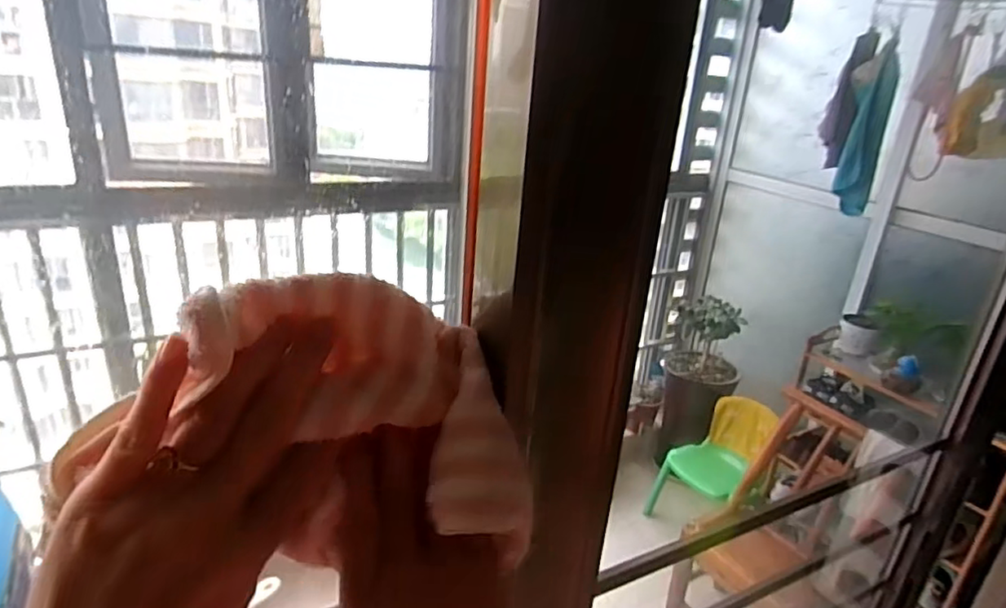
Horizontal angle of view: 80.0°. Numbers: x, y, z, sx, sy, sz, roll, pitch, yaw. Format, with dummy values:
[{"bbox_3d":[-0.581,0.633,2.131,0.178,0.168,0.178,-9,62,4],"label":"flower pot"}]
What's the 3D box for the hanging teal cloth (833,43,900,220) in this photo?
[{"bbox_3d":[0.851,-0.401,1.420,0.098,0.357,0.088,15,25,22],"label":"hanging teal cloth"}]

